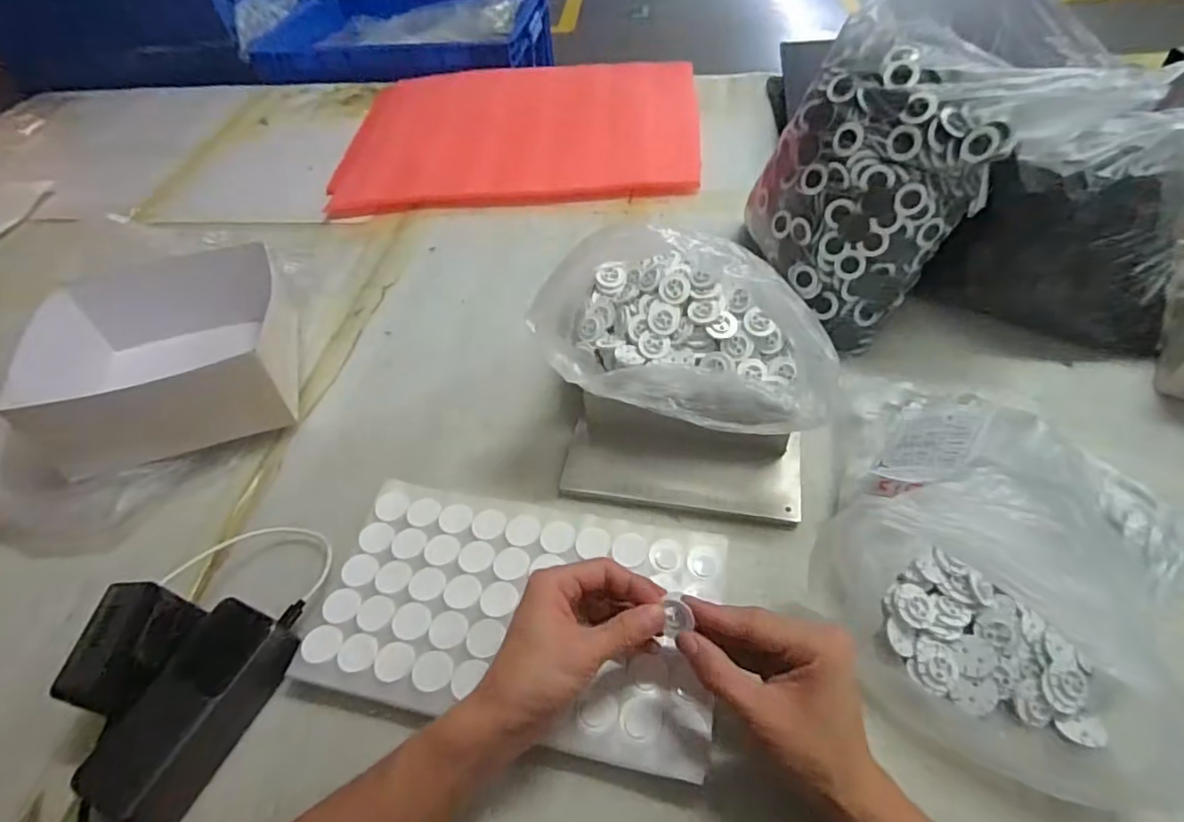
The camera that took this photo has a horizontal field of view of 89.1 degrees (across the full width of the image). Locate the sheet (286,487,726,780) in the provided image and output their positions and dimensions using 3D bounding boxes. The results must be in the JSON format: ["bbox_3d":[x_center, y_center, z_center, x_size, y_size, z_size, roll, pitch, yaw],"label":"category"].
[{"bbox_3d":[-0.052,0.145,0.446,0.284,0.025,0.168,9,52,12],"label":"sheet"}]

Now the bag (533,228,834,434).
[{"bbox_3d":[0.076,-0.083,0.481,0.216,0.106,0.177,6,51,12],"label":"bag"}]

